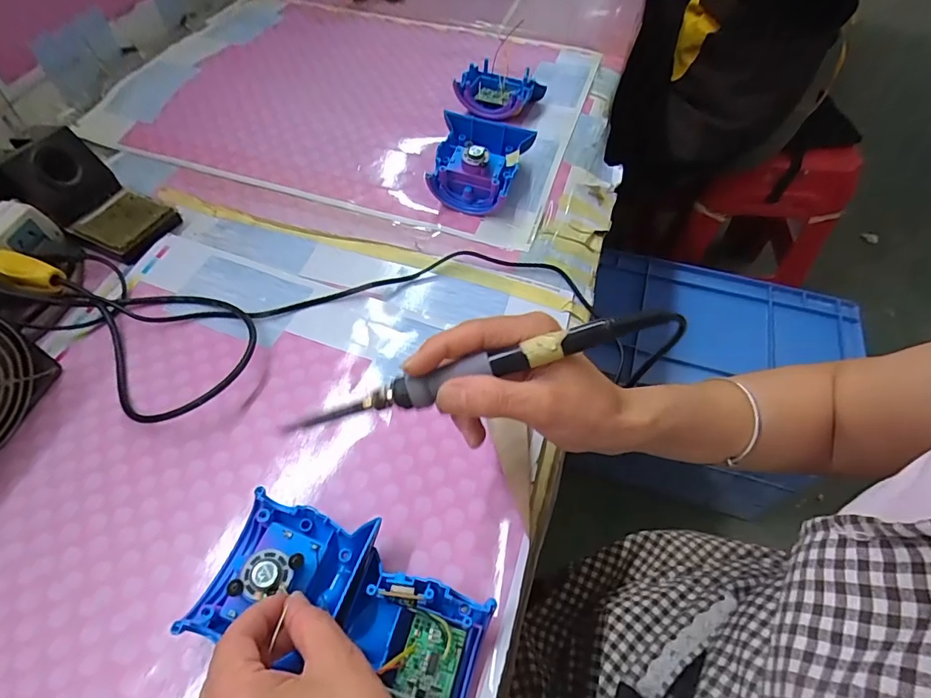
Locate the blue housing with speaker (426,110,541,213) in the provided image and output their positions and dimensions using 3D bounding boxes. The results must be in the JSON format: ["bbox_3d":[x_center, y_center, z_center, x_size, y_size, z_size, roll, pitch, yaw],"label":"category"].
[{"bbox_3d":[0.012,-0.183,0.492,0.090,0.059,0.076,17,56,11],"label":"blue housing with speaker"}]

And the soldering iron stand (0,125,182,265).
[{"bbox_3d":[-0.353,-0.142,0.444,0.146,0.071,0.078,23,58,15],"label":"soldering iron stand"}]

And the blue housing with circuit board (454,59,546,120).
[{"bbox_3d":[0.040,-0.295,0.555,0.079,0.032,0.079,24,58,15],"label":"blue housing with circuit board"}]

